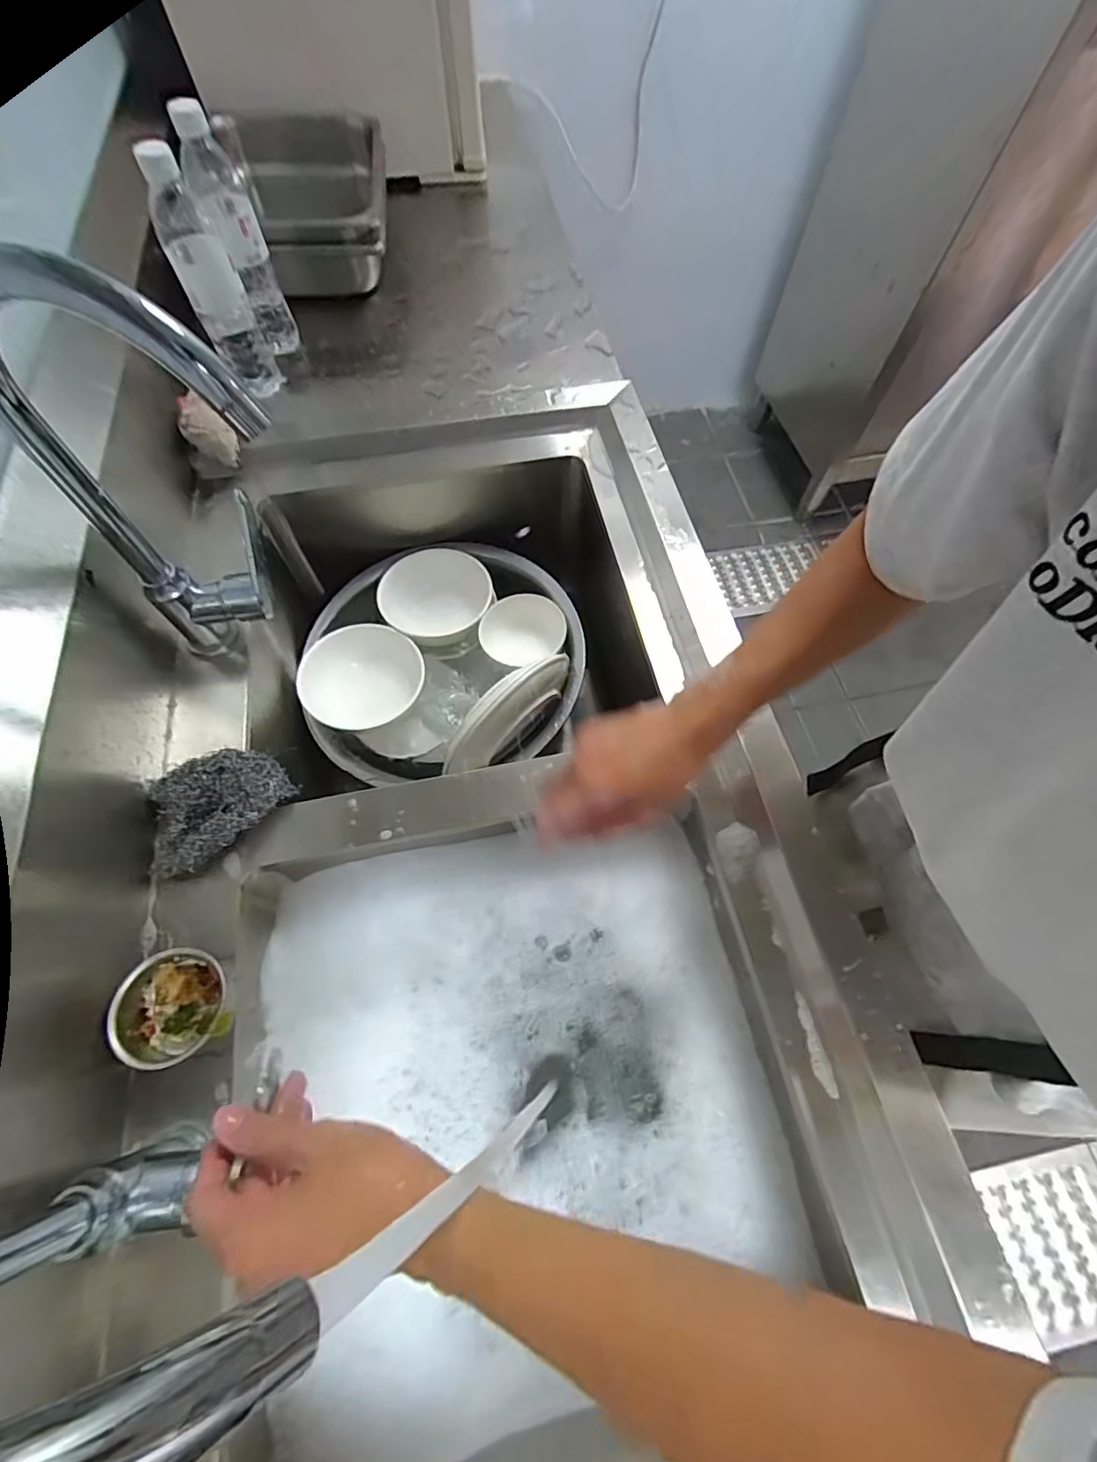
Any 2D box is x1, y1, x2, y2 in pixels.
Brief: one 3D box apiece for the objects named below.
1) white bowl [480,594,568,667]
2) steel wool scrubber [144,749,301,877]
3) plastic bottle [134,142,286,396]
[{"bbox_3d":[-0.036,-0.134,0.732,0.109,0.048,0.090,-5,105,-9],"label":"white bowl"},{"bbox_3d":[-0.287,0.061,0.466,0.116,0.031,0.082,-41,71,-18],"label":"steel wool scrubber"},{"bbox_3d":[-0.372,-0.496,0.602,0.060,0.227,0.058,-29,68,-13],"label":"plastic bottle"}]

